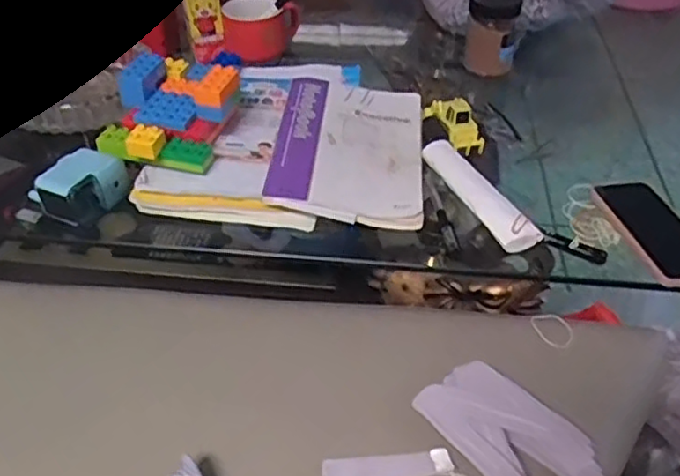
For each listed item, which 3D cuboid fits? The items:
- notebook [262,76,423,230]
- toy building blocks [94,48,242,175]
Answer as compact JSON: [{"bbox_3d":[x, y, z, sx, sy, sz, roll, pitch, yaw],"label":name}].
[{"bbox_3d":[0.014,-0.118,0.817,0.175,0.011,0.273,10,43,-2],"label":"notebook"},{"bbox_3d":[-0.202,-0.161,0.799,0.135,0.075,0.196,9,41,10],"label":"toy building blocks"}]

